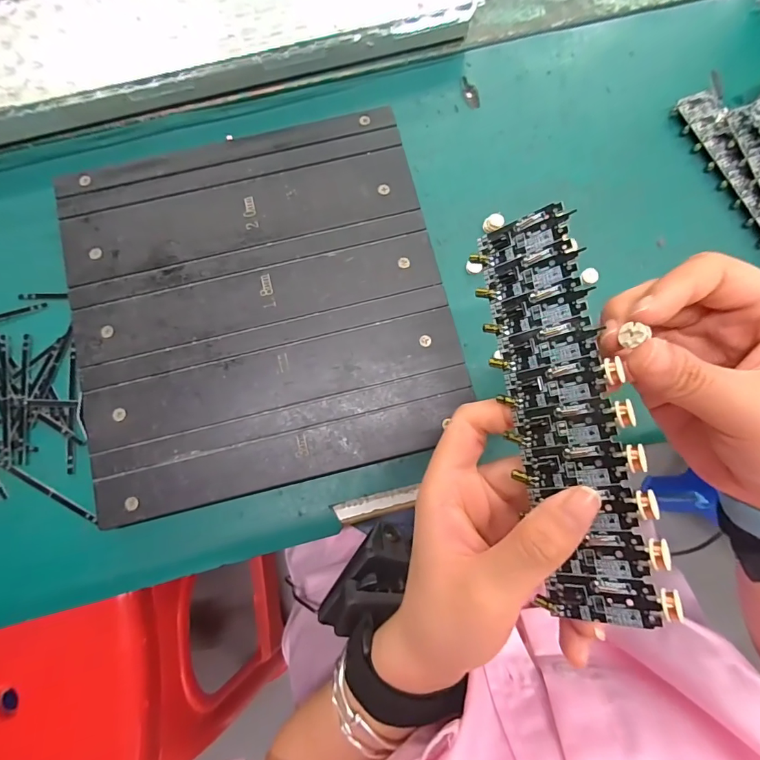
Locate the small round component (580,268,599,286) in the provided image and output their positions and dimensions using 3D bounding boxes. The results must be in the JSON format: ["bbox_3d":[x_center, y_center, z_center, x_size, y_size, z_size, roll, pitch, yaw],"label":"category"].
[{"bbox_3d":[0.139,-0.069,0.277,0.010,0.004,0.011,0,78,1],"label":"small round component"}]

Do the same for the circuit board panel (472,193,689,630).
[{"bbox_3d":[0.070,0.009,0.160,0.043,0.004,0.153,-17,77,38],"label":"circuit board panel"}]

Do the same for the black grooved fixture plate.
[{"bbox_3d":[-0.076,-0.050,0.264,0.225,0.016,0.228,-14,78,-2],"label":"black grooved fixture plate"}]

